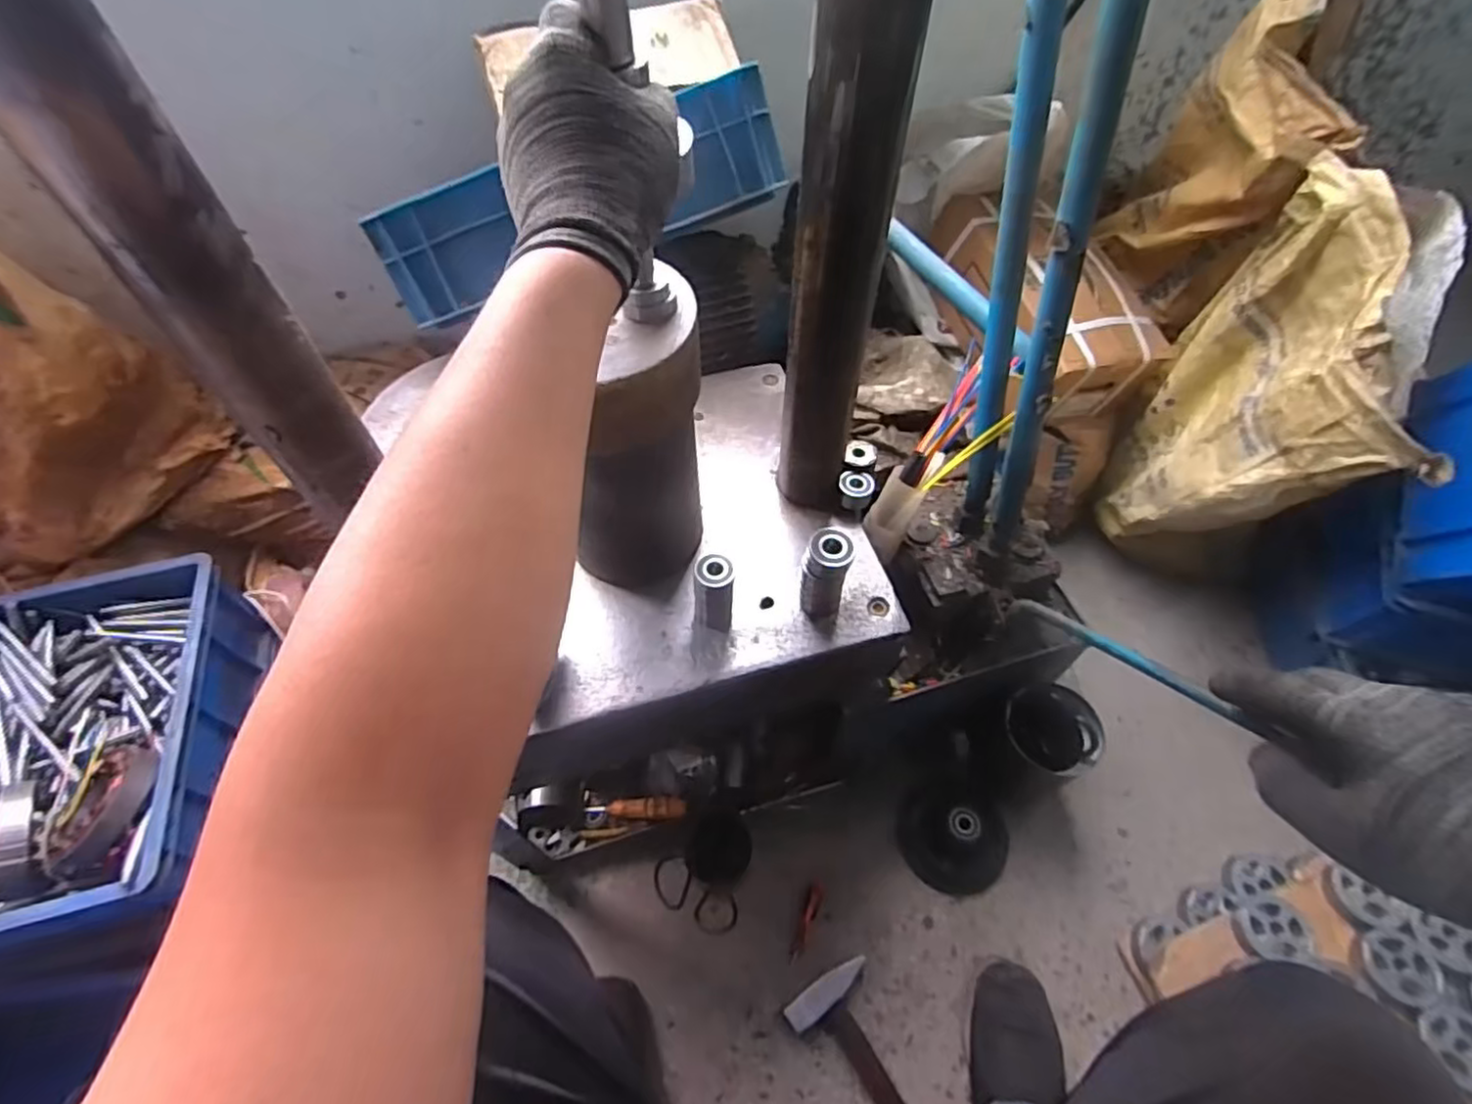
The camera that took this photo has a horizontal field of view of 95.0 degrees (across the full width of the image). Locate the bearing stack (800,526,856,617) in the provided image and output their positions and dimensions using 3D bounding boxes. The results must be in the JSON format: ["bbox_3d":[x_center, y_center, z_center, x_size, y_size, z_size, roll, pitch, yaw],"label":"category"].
[{"bbox_3d":[0.079,0.019,0.597,0.041,0.086,0.046,17,57,12],"label":"bearing stack"}]

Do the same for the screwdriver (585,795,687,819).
[{"bbox_3d":[-0.137,0.348,0.917,0.140,0.024,0.025,-6,54,14],"label":"screwdriver"}]

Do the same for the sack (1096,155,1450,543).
[{"bbox_3d":[0.666,-0.178,0.900,0.120,0.488,0.385,3,56,2],"label":"sack"}]

